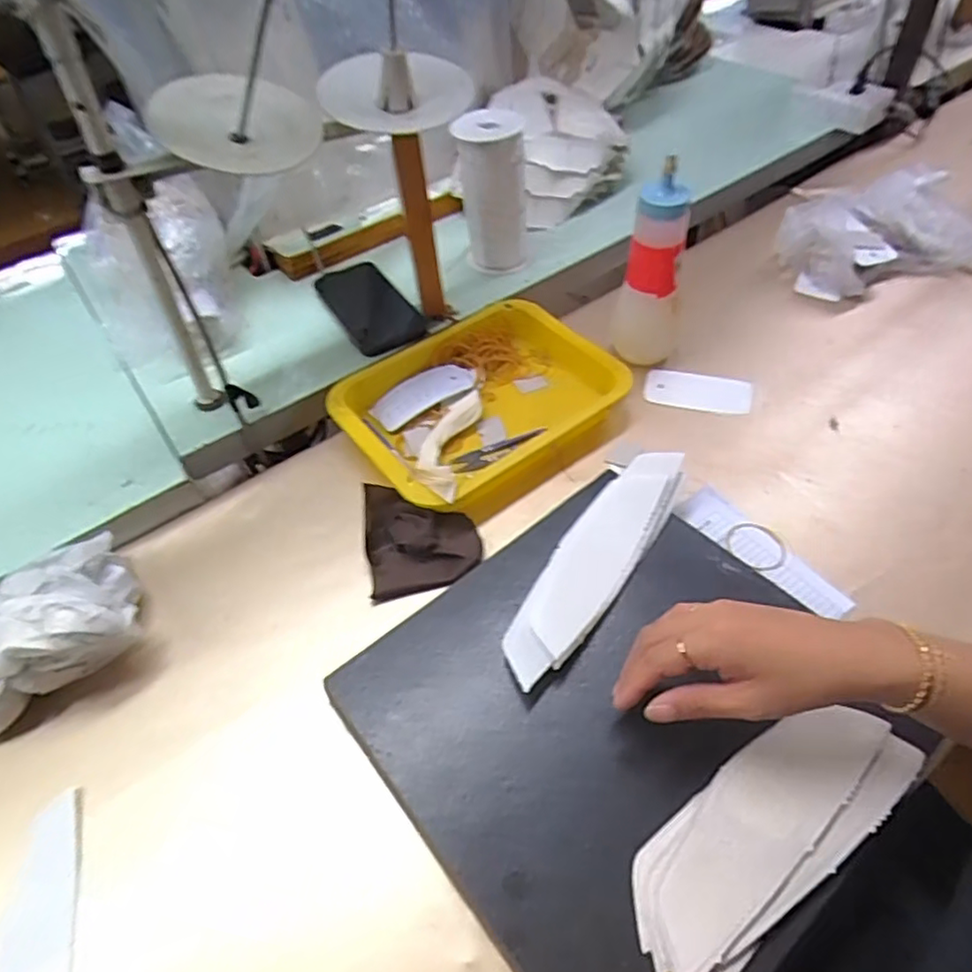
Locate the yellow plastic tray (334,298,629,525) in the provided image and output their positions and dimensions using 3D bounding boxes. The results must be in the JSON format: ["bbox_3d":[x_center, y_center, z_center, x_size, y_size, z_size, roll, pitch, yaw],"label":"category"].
[{"bbox_3d":[-0.006,-0.084,0.642,0.257,0.042,0.211,-36,57,-23],"label":"yellow plastic tray"}]

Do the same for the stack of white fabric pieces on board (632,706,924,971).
[{"bbox_3d":[0.170,0.200,0.385,0.199,0.015,0.073,-33,58,-19],"label":"stack of white fabric pieces on board"}]

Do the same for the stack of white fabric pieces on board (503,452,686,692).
[{"bbox_3d":[0.083,0.054,0.500,0.056,0.029,0.223,29,58,24],"label":"stack of white fabric pieces on board"}]

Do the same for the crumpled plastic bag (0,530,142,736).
[{"bbox_3d":[-0.352,0.105,0.486,0.157,0.089,0.121,-27,54,-17],"label":"crumpled plastic bag"}]

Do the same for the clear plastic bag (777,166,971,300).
[{"bbox_3d":[0.463,-0.311,0.776,0.228,0.052,0.160,-13,51,-7],"label":"clear plastic bag"}]

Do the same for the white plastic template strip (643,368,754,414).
[{"bbox_3d":[0.215,-0.097,0.660,0.104,0.007,0.051,13,53,13],"label":"white plastic template strip"}]

